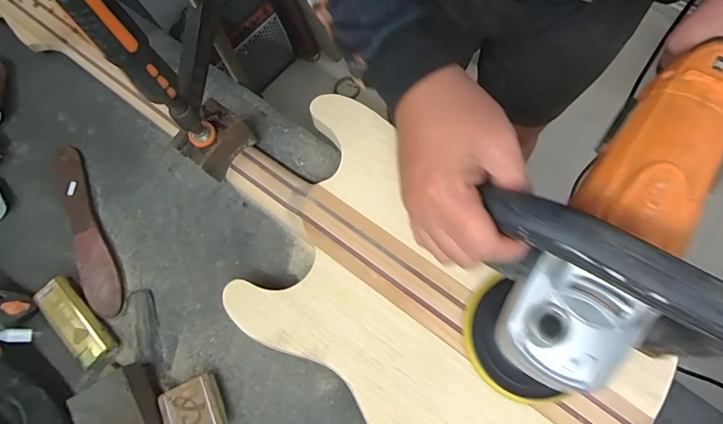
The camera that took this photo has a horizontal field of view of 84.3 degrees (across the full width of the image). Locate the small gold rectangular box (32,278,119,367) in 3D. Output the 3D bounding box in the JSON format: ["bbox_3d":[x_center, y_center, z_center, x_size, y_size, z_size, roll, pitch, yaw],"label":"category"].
[{"bbox_3d":[-0.313,0.118,0.435,0.103,0.018,0.039,41,80,14],"label":"small gold rectangular box"}]

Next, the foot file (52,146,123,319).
[{"bbox_3d":[-0.331,0.019,0.475,0.041,0.013,0.221,-27,74,-5],"label":"foot file"}]

